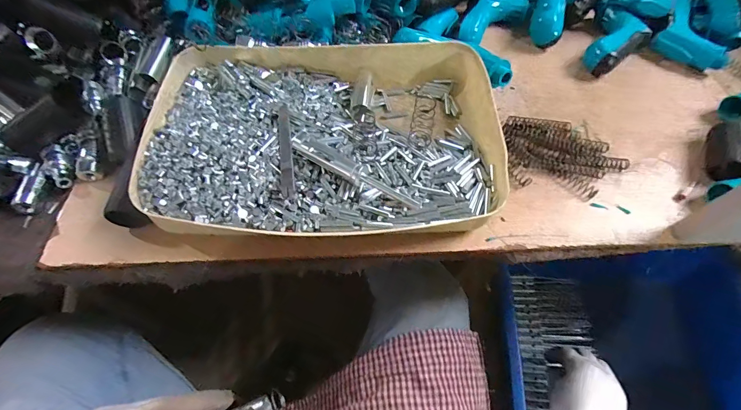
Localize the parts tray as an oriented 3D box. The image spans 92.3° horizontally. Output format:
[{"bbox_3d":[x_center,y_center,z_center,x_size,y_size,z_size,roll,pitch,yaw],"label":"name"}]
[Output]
[{"bbox_3d":[-0.043,-0.072,0.362,0.330,0.047,0.238,-1,60,-3],"label":"parts tray"}]

